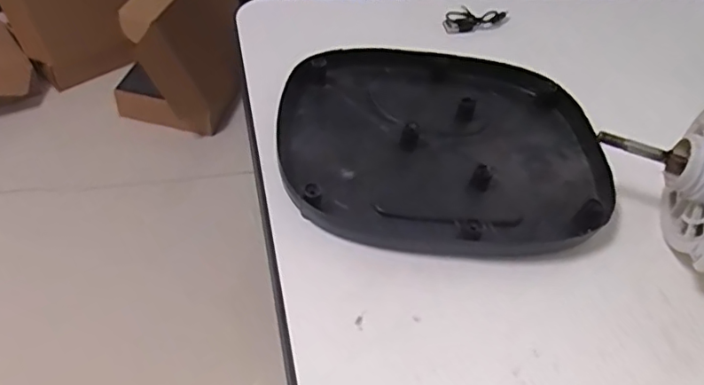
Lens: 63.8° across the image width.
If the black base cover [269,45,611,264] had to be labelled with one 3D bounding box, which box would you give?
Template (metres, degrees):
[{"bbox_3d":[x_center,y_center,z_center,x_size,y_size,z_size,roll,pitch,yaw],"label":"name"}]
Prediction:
[{"bbox_3d":[0.064,-0.040,0.403,0.223,0.022,0.190,1,48,-8],"label":"black base cover"}]

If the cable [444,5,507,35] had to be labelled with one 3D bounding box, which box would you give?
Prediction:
[{"bbox_3d":[0.114,-0.162,0.532,0.067,0.016,0.021,-22,55,-26],"label":"cable"}]

